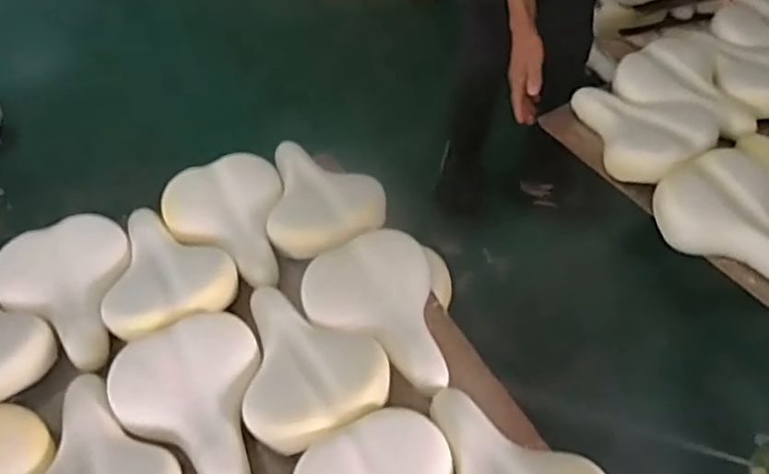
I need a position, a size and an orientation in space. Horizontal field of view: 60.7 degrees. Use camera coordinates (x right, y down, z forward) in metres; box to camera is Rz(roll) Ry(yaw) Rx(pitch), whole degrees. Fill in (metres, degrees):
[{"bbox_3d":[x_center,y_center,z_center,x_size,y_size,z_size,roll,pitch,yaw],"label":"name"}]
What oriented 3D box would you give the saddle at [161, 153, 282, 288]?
[{"bbox_3d":[-0.243,-0.022,1.022,0.188,0.054,0.253,-16,49,-12],"label":"saddle"}]

